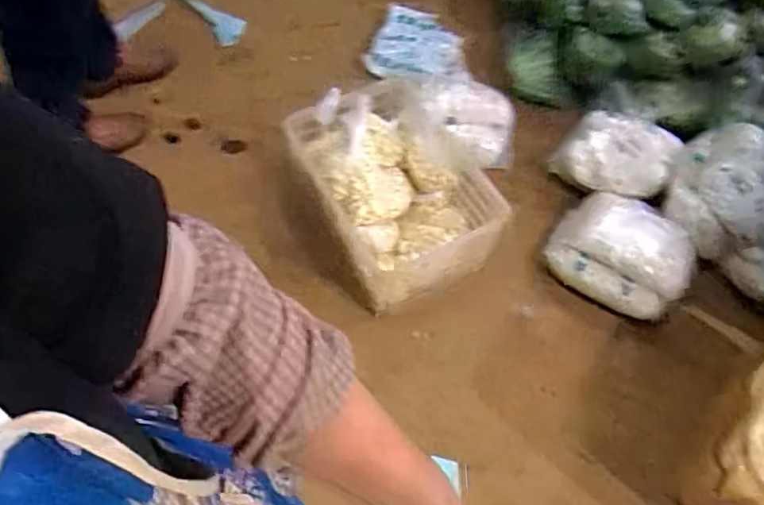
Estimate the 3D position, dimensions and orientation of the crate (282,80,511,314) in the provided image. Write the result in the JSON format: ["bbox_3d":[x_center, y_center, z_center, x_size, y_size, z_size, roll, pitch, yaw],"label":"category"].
[{"bbox_3d":[0.032,-0.161,1.372,0.356,0.222,0.504,-23,65,-16],"label":"crate"}]

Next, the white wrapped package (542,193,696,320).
[{"bbox_3d":[0.572,0.003,1.360,0.326,0.129,0.251,36,65,15],"label":"white wrapped package"}]

